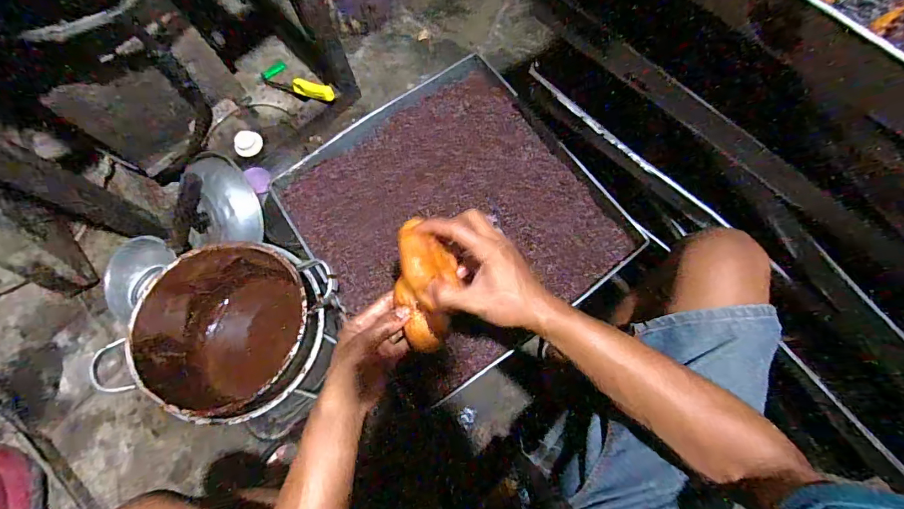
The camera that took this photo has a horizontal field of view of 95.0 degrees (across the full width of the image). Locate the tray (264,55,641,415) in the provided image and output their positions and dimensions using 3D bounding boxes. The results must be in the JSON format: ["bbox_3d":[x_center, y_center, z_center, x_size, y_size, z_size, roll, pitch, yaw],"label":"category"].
[{"bbox_3d":[-0.004,-0.066,0.707,0.461,0.051,0.472,-33,75,-8],"label":"tray"}]

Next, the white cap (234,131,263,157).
[{"bbox_3d":[-0.437,-0.239,0.887,0.054,0.022,0.057,19,98,-21],"label":"white cap"}]

